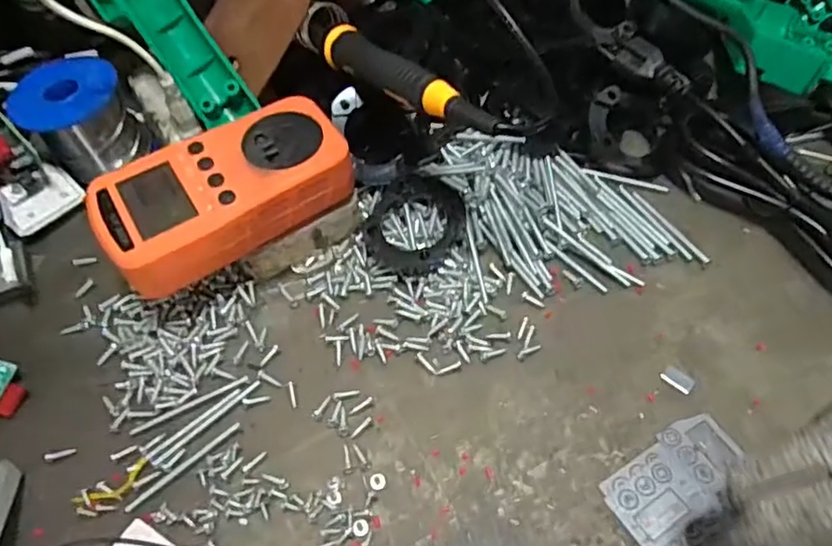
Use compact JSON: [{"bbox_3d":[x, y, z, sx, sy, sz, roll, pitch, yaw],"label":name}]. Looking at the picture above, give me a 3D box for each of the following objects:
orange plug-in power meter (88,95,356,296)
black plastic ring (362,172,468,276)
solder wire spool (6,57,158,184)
[{"bbox_3d":[-0.099,-0.044,0.322,0.124,0.028,0.064,-33,61,-18],"label":"orange plug-in power meter"},{"bbox_3d":[-0.001,-0.028,0.353,0.057,0.023,0.056,-1,56,2],"label":"black plastic ring"},{"bbox_3d":[-0.211,-0.096,0.385,0.059,0.053,0.061,-1,56,2],"label":"solder wire spool"}]

